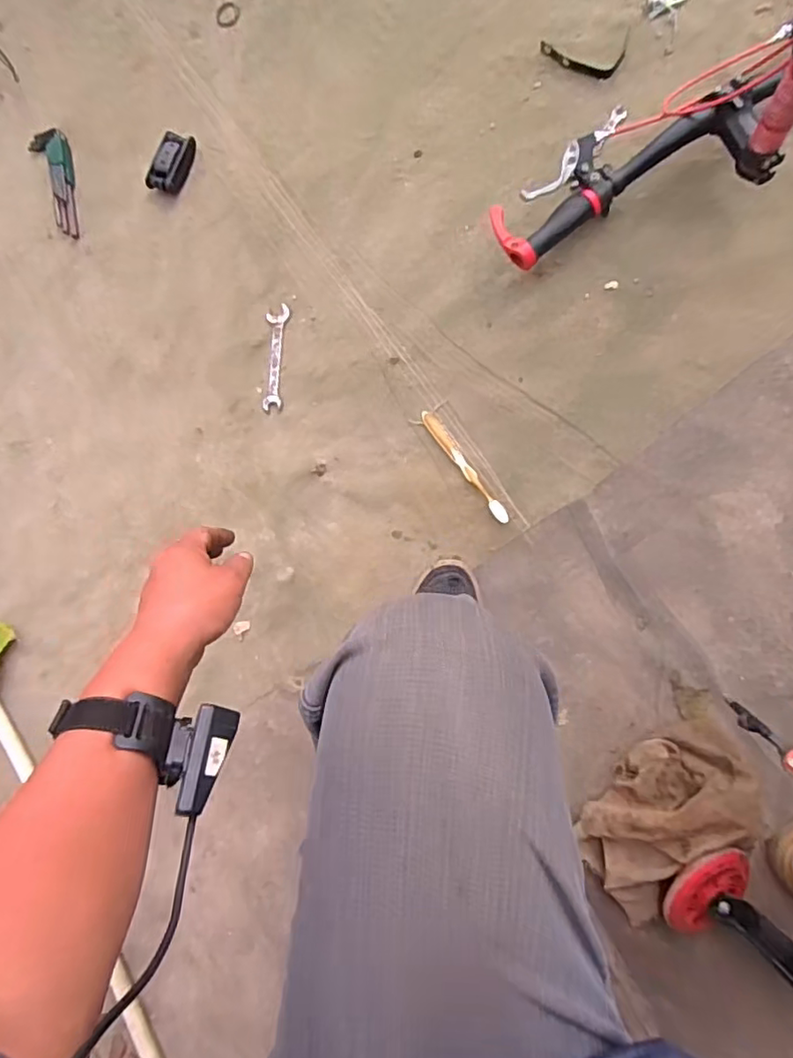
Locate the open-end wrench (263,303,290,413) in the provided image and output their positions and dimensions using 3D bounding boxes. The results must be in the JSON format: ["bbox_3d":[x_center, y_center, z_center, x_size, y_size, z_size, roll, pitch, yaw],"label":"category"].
[{"bbox_3d":[-0.171,-0.241,0.817,0.029,0.006,0.149,3,87,8],"label":"open-end wrench"}]

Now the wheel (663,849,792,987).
[{"bbox_3d":[0.401,0.433,0.601,0.228,0.077,0.106,34,92,23],"label":"wheel"}]

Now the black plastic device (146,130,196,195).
[{"bbox_3d":[-0.329,-0.536,0.849,0.054,0.038,0.084,18,92,12],"label":"black plastic device"}]

